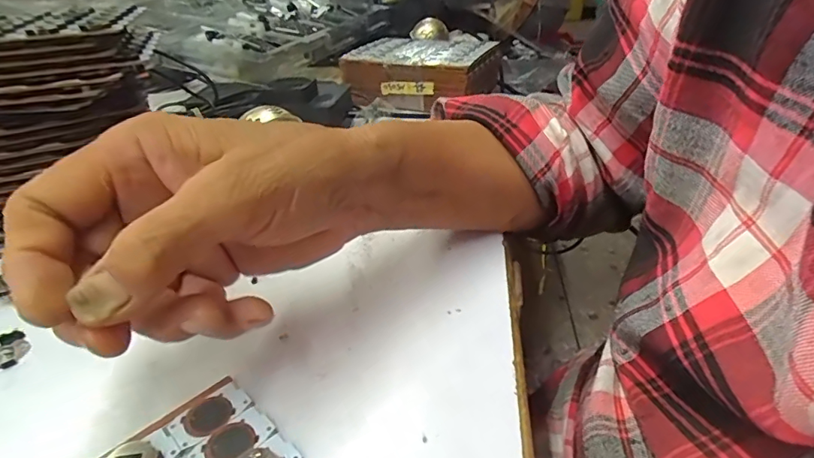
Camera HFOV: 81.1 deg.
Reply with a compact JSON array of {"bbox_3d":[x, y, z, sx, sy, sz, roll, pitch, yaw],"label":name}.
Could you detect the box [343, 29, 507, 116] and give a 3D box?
[{"bbox_3d":[0.016,-0.179,0.542,0.152,0.052,0.123,15,35,26],"label":"box"}]

